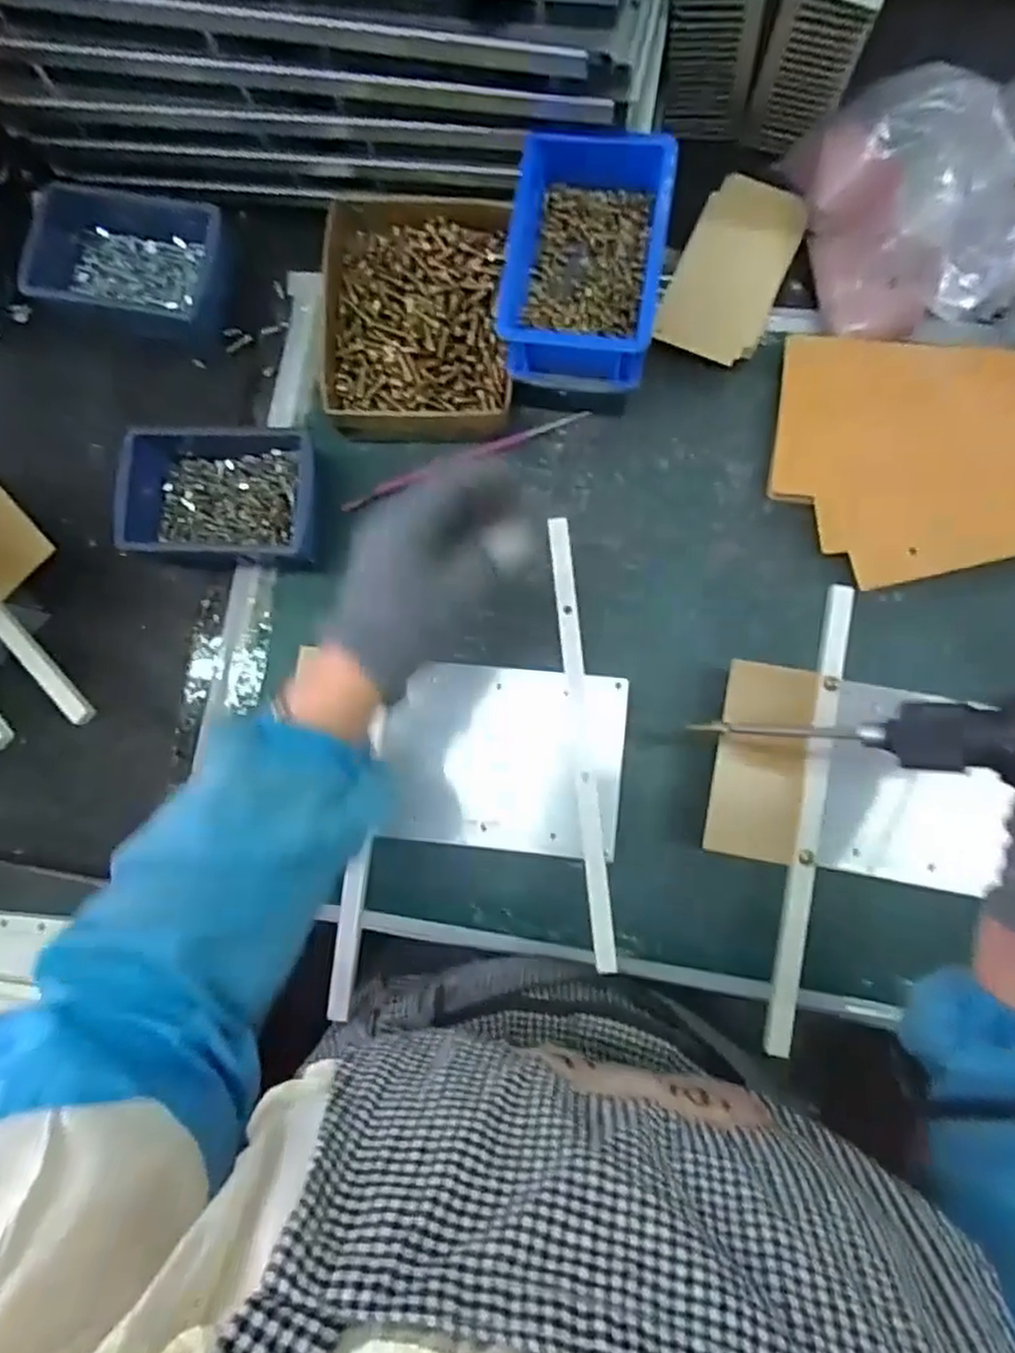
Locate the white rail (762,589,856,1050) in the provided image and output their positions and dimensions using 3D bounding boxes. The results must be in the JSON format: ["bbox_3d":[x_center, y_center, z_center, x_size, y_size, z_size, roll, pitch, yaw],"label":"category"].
[{"bbox_3d":[0.186,0.085,0.436,0.014,0.012,0.284,10,85,6],"label":"white rail"}]

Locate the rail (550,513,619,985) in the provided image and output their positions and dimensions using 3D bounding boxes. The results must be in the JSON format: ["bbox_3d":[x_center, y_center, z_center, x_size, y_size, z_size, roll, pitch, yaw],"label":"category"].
[{"bbox_3d":[0.047,0.039,0.450,0.014,0.013,0.282,-6,84,4],"label":"rail"}]

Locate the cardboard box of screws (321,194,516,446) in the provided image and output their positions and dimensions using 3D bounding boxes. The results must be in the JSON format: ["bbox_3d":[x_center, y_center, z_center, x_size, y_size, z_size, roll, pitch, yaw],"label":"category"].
[{"bbox_3d":[-0.066,-0.276,0.543,0.137,0.039,0.200,-1,84,5],"label":"cardboard box of screws"}]

